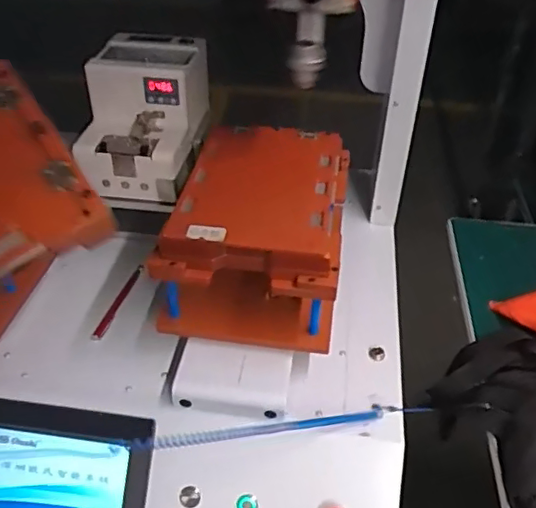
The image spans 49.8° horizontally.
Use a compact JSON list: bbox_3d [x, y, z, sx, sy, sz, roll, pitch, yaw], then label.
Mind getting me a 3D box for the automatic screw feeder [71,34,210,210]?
[{"bbox_3d":[-0.157,-0.183,0.763,0.164,0.142,0.205,0,39,-2],"label":"automatic screw feeder"}]

